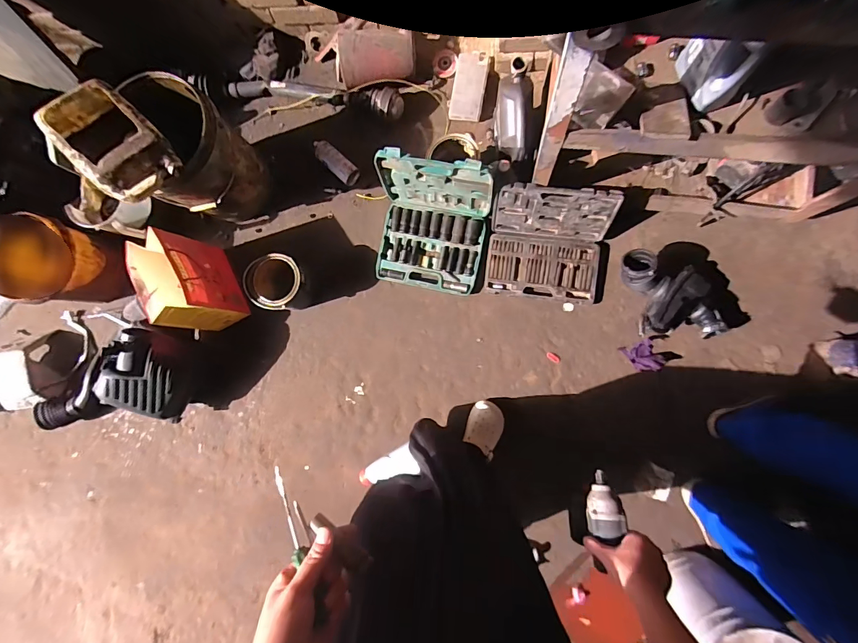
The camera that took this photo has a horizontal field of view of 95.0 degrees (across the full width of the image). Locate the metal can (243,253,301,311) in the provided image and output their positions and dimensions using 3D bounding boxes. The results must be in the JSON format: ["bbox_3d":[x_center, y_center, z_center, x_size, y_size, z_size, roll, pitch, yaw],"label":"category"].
[{"bbox_3d":[-0.472,-0.117,1.237,0.164,0.132,0.162,9,86,7],"label":"metal can"}]

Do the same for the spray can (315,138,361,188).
[{"bbox_3d":[-0.310,-0.524,1.317,0.177,0.078,0.064,42,91,8],"label":"spray can"}]

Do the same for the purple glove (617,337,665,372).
[{"bbox_3d":[0.639,0.103,1.160,0.088,0.073,0.091,-24,83,4],"label":"purple glove"}]

